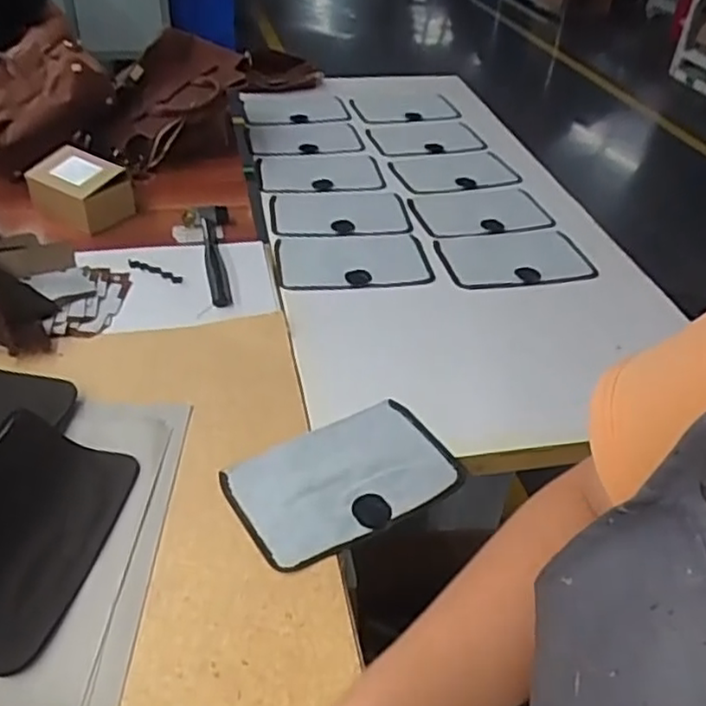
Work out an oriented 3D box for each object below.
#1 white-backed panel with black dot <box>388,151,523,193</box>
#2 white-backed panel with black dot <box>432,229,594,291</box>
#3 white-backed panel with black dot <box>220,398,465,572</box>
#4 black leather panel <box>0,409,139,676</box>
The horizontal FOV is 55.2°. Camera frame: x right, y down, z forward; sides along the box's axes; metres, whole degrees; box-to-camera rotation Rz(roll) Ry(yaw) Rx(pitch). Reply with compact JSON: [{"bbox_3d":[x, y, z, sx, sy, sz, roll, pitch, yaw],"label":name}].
[{"bbox_3d":[0.181,-0.339,1.248,0.215,0.012,0.133,-9,41,-15],"label":"white-backed panel with black dot"},{"bbox_3d":[0.246,-0.146,1.023,0.226,0.014,0.135,-6,41,-13],"label":"white-backed panel with black dot"},{"bbox_3d":[-0.008,0.122,0.680,0.219,0.013,0.141,-18,45,-26],"label":"white-backed panel with black dot"},{"bbox_3d":[-0.291,0.155,0.590,0.135,0.019,0.222,34,35,-13],"label":"black leather panel"}]

